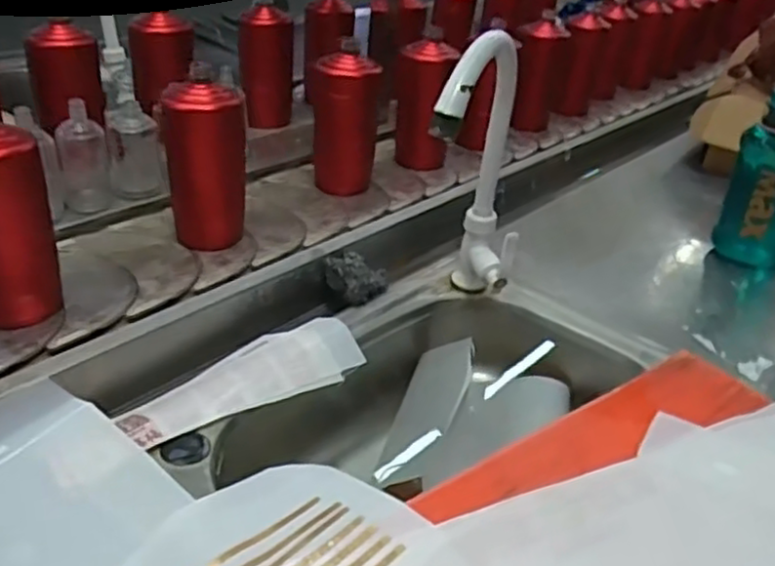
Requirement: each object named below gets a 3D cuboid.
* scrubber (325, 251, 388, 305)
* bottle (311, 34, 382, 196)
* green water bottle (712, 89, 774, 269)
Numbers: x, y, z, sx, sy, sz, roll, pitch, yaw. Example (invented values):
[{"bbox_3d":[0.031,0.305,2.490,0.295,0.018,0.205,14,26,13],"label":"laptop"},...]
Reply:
[{"bbox_3d":[-0.031,-0.007,0.785,0.059,0.033,0.058,3,34,-2],"label":"scrubber"},{"bbox_3d":[-0.054,-0.213,0.928,0.084,0.175,0.069,5,33,-3],"label":"bottle"},{"bbox_3d":[0.488,-0.135,0.892,0.073,0.231,0.073,-2,34,-13],"label":"green water bottle"}]

